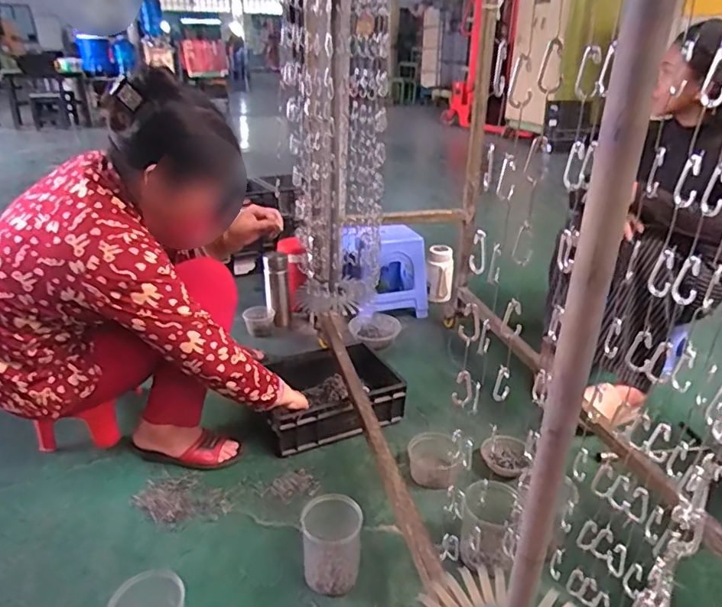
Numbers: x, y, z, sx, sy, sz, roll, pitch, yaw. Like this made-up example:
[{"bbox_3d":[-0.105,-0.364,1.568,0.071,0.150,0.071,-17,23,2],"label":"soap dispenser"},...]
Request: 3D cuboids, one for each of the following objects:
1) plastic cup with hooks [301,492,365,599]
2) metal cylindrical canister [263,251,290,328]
[{"bbox_3d":[-0.050,0.422,0.921,0.100,0.134,0.100,1,26,0],"label":"plastic cup with hooks"},{"bbox_3d":[-0.279,-0.054,1.768,0.079,0.232,0.062,-6,27,-13],"label":"metal cylindrical canister"}]

